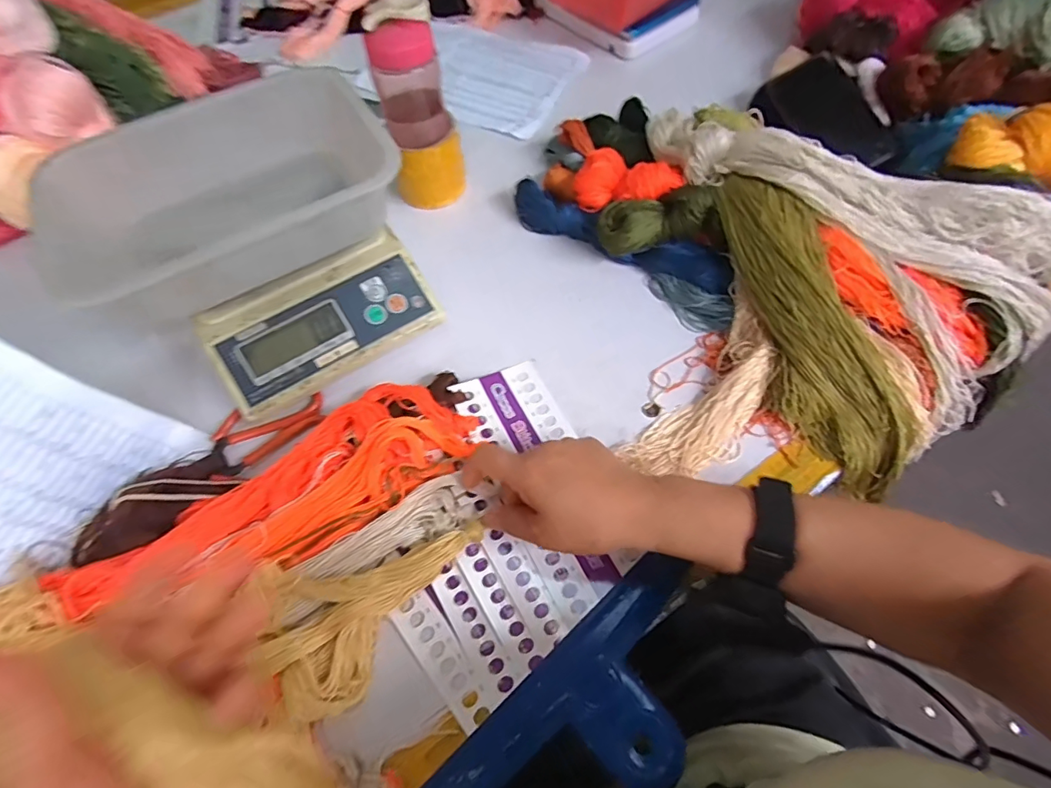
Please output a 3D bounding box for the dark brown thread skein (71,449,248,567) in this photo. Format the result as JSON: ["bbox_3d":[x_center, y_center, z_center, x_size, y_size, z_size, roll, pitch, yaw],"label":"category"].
[{"bbox_3d":[-0.302,0.093,0.405,0.119,0.034,0.049,-38,66,-17],"label":"dark brown thread skein"}]

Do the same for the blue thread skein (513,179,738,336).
[{"bbox_3d":[0.106,-0.160,0.537,0.268,0.037,0.064,36,69,20],"label":"blue thread skein"}]

